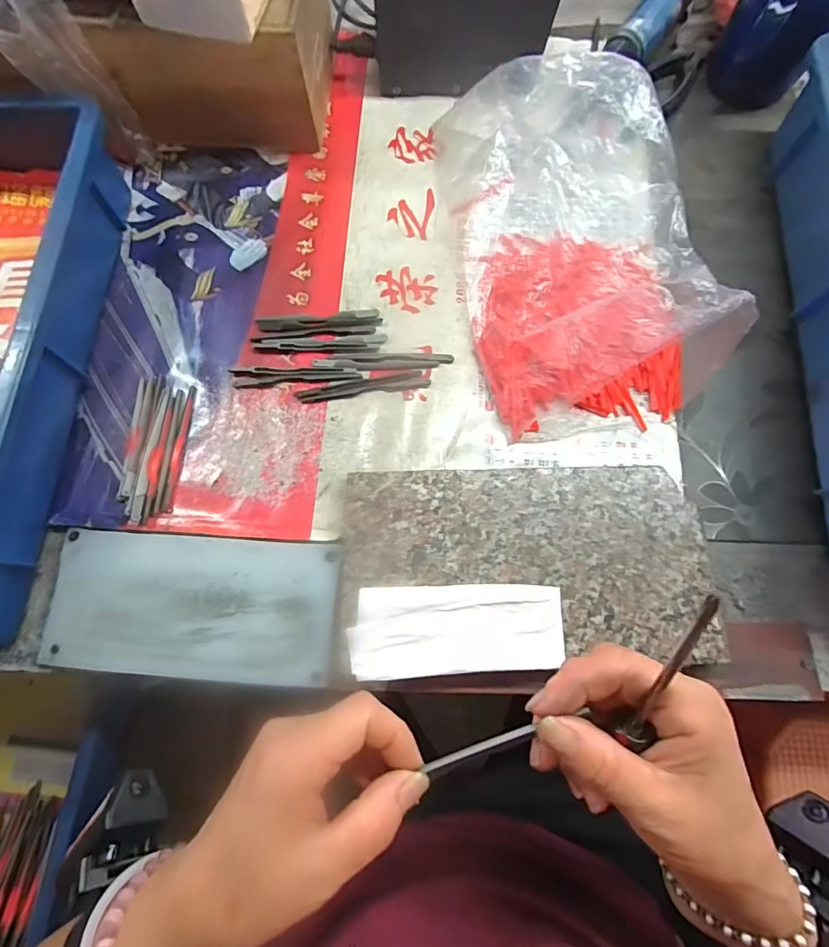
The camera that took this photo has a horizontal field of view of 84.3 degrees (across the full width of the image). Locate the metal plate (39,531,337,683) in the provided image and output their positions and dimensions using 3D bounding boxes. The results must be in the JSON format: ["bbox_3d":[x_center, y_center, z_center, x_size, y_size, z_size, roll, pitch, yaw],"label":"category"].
[{"bbox_3d":[-0.153,0.091,0.318,0.197,0.007,0.093,3,72,2],"label":"metal plate"}]

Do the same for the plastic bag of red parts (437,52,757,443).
[{"bbox_3d":[0.127,-0.189,0.362,0.178,0.083,0.299,-5,72,-1],"label":"plastic bag of red parts"}]

